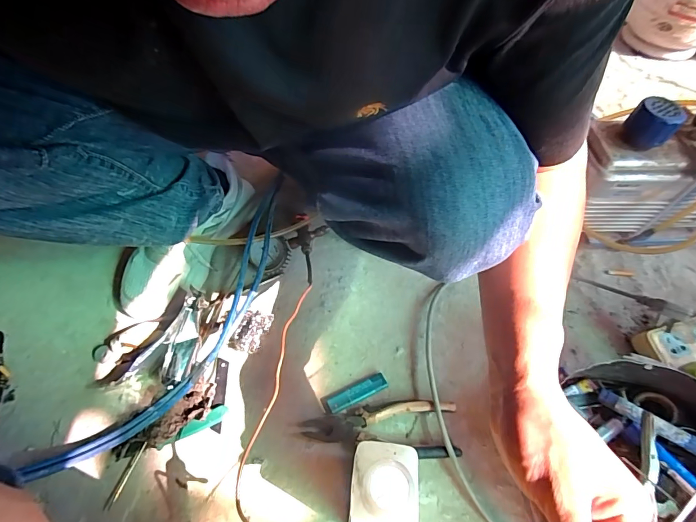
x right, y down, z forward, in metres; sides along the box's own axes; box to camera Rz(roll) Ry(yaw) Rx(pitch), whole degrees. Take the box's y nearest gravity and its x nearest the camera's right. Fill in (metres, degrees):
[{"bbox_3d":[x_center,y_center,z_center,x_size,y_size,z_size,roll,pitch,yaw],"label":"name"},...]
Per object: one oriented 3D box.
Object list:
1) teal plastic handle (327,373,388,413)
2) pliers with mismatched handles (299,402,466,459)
[{"bbox_3d":[0.012,0.177,0.525,0.083,0.009,0.020,-22,60,-14],"label":"teal plastic handle"},{"bbox_3d":[0.040,0.207,0.497,0.192,0.016,0.063,4,57,2],"label":"pliers with mismatched handles"}]

